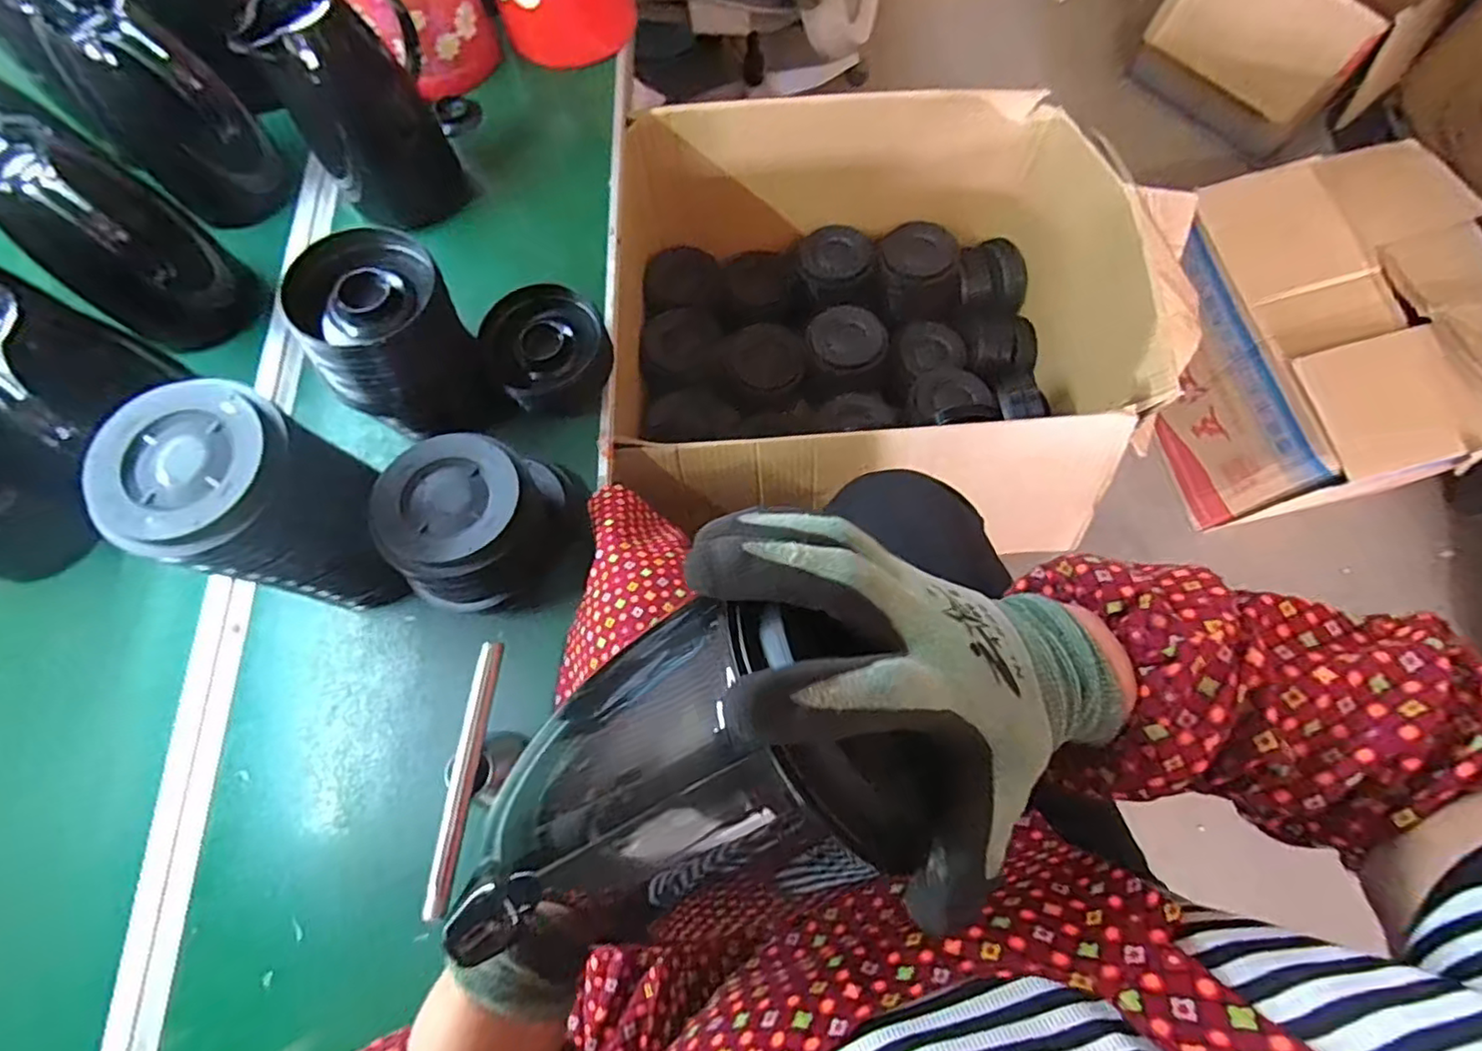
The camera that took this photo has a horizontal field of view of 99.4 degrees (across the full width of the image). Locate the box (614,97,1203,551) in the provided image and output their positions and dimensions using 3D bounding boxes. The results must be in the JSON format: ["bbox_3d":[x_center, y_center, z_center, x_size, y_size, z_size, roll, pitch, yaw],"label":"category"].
[{"bbox_3d":[0.159,-0.276,0.884,0.618,0.311,0.615,-5,72,0],"label":"box"}]

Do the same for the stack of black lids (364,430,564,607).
[{"bbox_3d":[-0.222,-0.002,0.546,0.121,0.135,0.127,-19,73,-4],"label":"stack of black lids"}]

